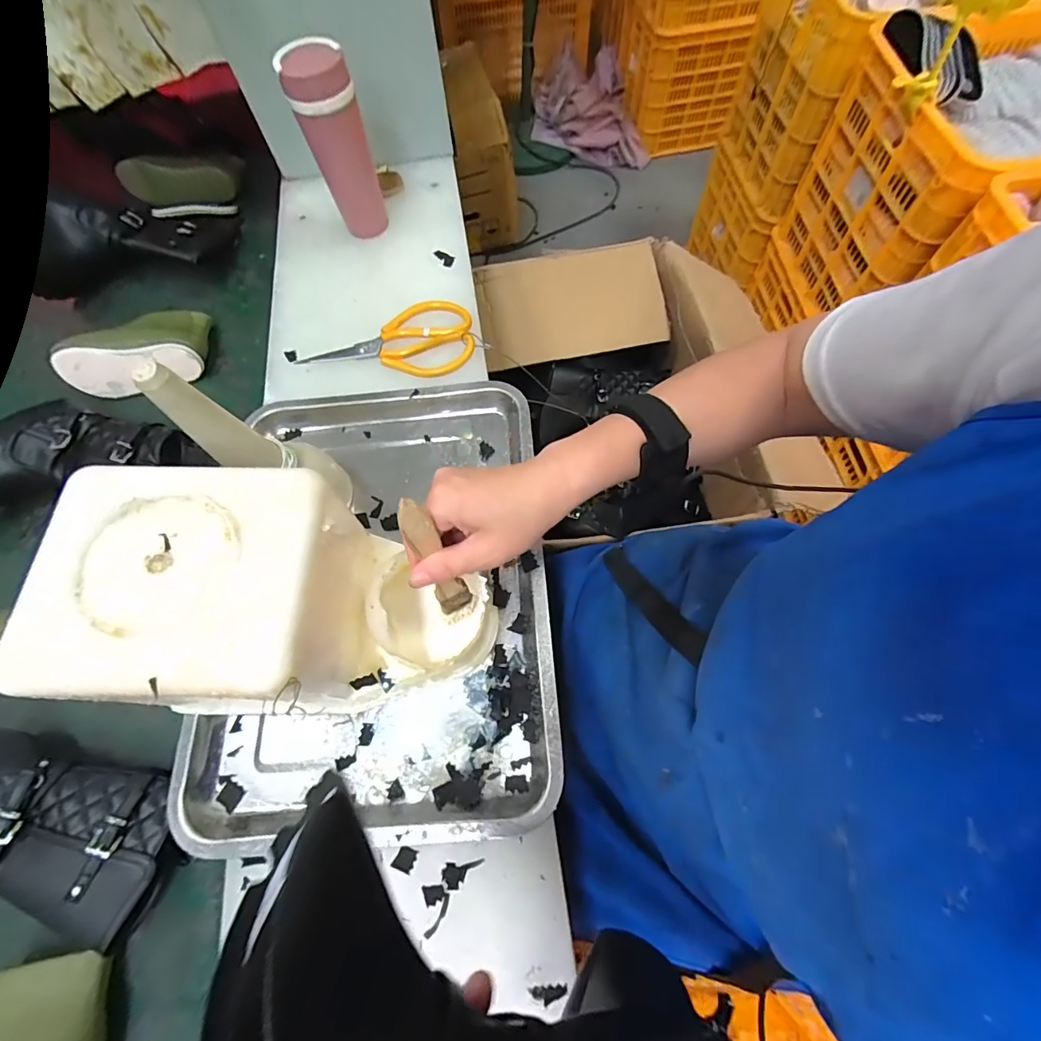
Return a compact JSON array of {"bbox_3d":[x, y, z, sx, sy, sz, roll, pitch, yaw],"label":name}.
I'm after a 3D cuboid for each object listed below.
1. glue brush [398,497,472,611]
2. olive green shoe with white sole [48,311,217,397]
[{"bbox_3d":[-0.054,0.027,0.301,0.021,0.121,0.007,-19,53,-6],"label":"glue brush"},{"bbox_3d":[-0.474,-0.205,0.573,0.177,0.056,0.092,-16,68,-5],"label":"olive green shoe with white sole"}]

